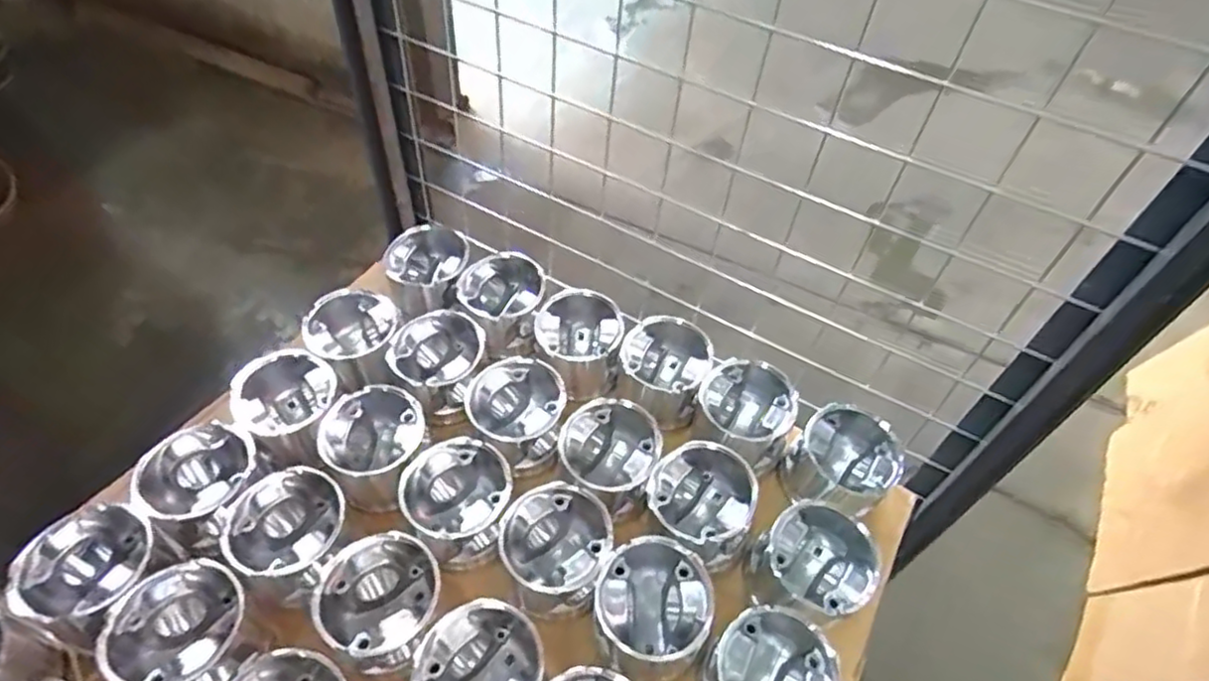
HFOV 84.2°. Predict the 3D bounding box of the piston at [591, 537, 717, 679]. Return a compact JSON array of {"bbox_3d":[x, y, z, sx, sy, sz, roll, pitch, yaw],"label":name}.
[{"bbox_3d":[0.037,0.225,0.556,0.091,0.085,0.091,2,51,-3],"label":"piston"}]

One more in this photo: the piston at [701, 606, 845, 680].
[{"bbox_3d":[0.130,0.269,0.528,0.096,0.089,0.088,2,51,-3],"label":"piston"}]

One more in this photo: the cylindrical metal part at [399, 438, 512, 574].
[{"bbox_3d":[-0.131,0.147,0.608,0.090,0.078,0.096,2,51,-3],"label":"cylindrical metal part"}]

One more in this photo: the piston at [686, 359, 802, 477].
[{"bbox_3d":[0.135,0.082,0.665,0.094,0.080,0.098,2,51,-3],"label":"piston"}]

